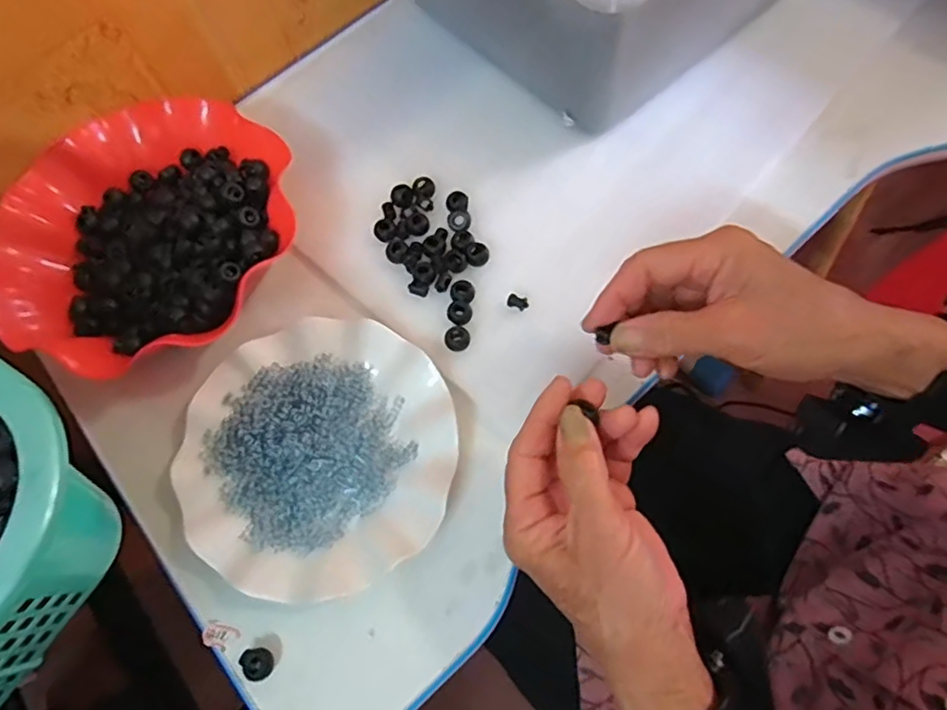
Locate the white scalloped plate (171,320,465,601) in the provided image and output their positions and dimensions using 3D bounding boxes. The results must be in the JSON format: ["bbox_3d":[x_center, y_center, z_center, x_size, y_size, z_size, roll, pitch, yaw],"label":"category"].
[{"bbox_3d":[-0.102,0.060,0.392,0.180,0.024,0.174,-2,67,5],"label":"white scalloped plate"}]

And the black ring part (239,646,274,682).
[{"bbox_3d":[-0.130,0.186,0.365,0.018,0.005,0.018,-17,66,-1],"label":"black ring part"}]

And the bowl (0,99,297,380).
[{"bbox_3d":[-0.243,-0.092,0.455,0.209,0.057,0.219,-2,67,5],"label":"bowl"}]

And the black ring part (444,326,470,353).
[{"bbox_3d":[-0.011,-0.011,0.426,0.017,0.007,0.017,0,72,0],"label":"black ring part"}]

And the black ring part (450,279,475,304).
[{"bbox_3d":[-0.008,-0.046,0.438,0.017,0.004,0.017,0,72,0],"label":"black ring part"}]

